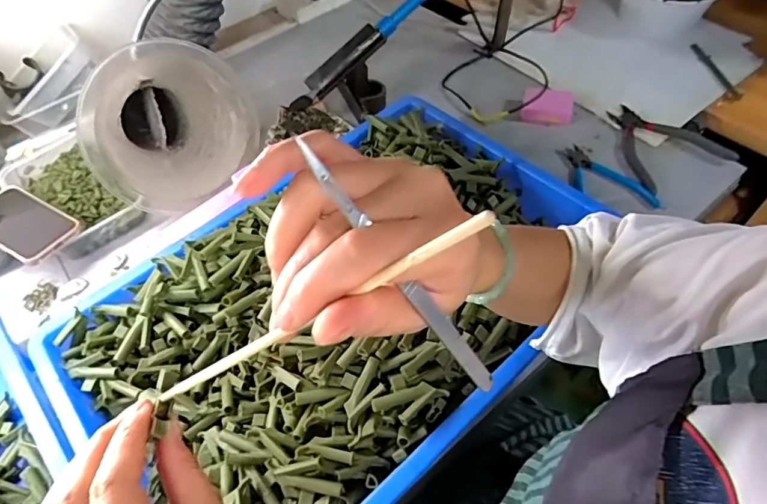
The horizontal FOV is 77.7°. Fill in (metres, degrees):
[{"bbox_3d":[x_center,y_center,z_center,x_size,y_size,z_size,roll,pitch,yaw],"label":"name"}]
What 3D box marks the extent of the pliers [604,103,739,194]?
[{"bbox_3d":[0.396,-0.162,0.692,0.133,0.024,0.158,-18,55,-9],"label":"pliers"}]

